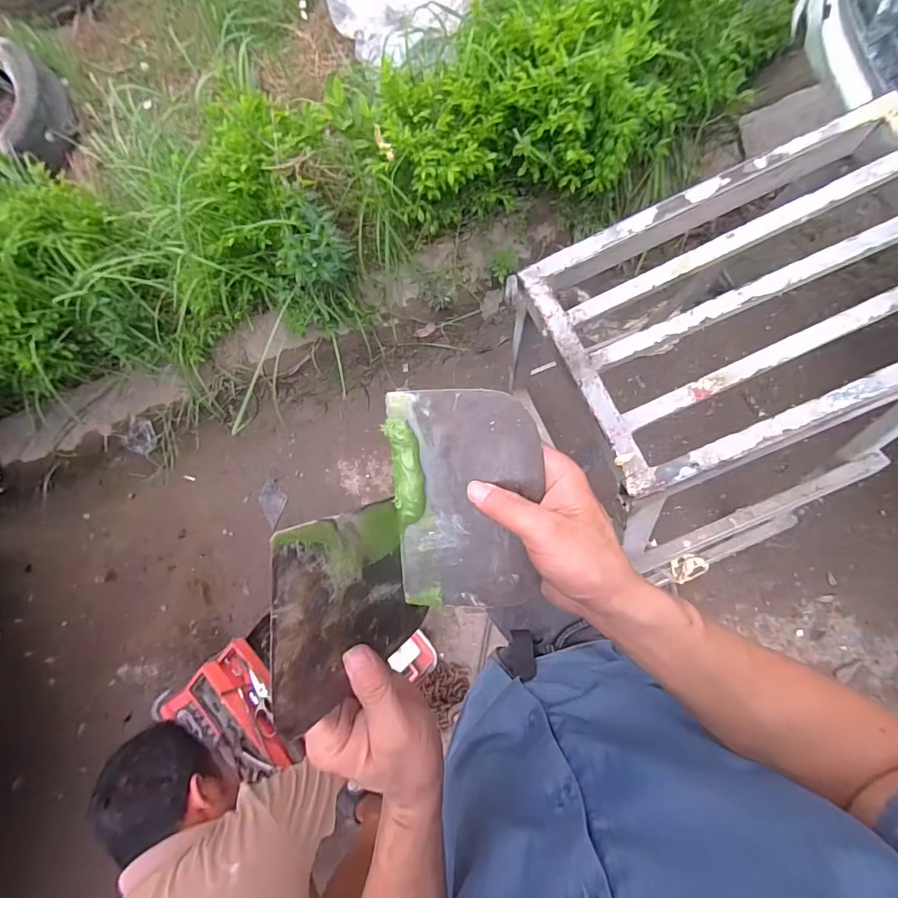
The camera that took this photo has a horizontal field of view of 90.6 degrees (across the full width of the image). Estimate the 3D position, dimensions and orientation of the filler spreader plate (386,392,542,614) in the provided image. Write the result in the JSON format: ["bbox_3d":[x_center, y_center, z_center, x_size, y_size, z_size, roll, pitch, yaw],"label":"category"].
[{"bbox_3d":[0.012,0.039,0.308,0.100,0.012,0.156,-2,102,11],"label":"filler spreader plate"}]

